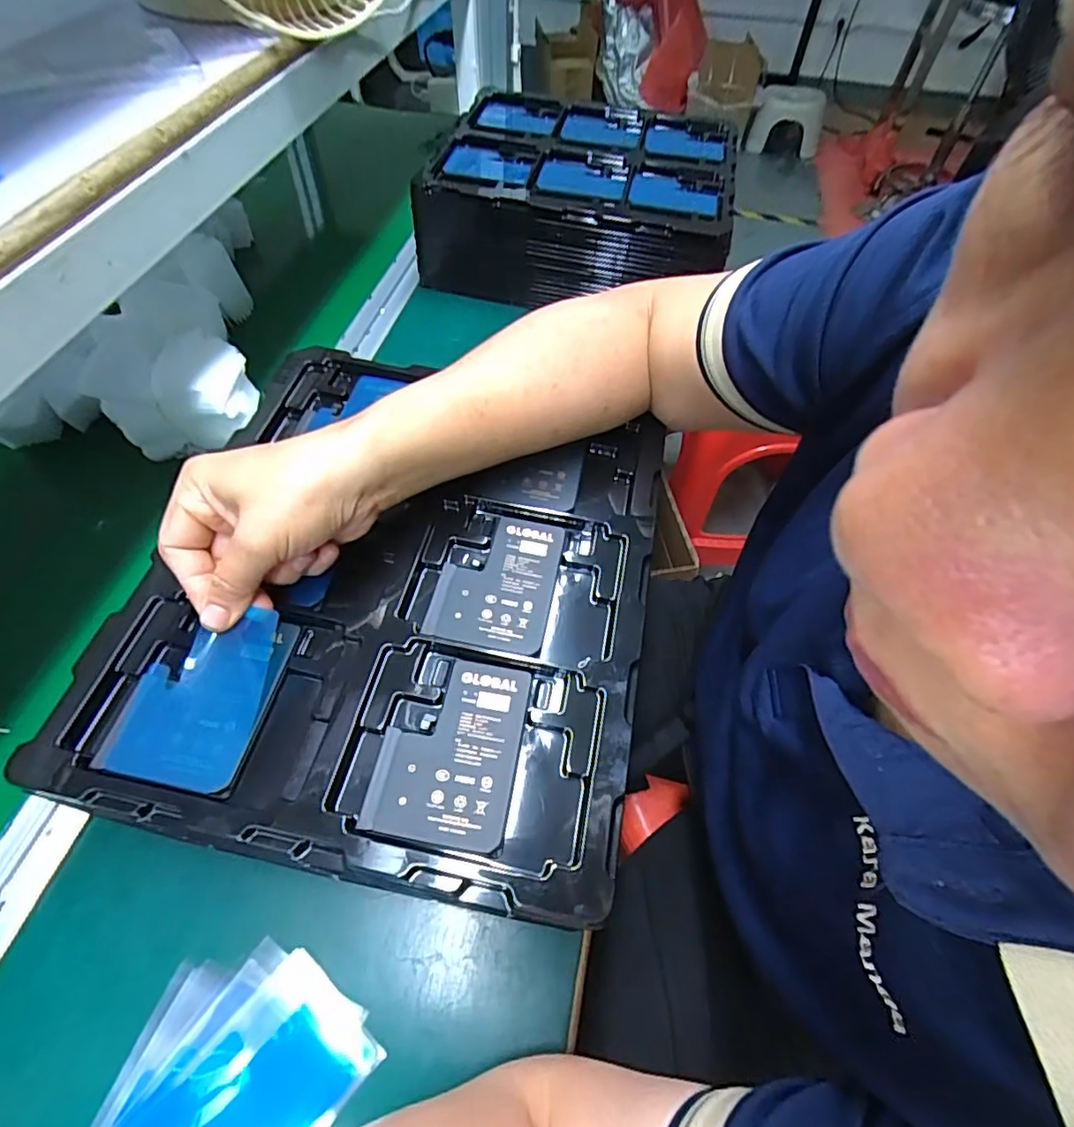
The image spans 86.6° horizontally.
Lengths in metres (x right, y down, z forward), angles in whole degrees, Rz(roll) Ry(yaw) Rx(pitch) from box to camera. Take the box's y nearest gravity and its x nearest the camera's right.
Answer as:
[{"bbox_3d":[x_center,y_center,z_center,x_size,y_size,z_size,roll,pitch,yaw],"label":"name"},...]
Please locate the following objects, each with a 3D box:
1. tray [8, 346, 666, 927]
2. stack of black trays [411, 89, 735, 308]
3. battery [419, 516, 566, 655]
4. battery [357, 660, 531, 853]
[{"bbox_3d":[-0.076,0.005,0.333,0.274,0.031,0.306,11,57,5],"label":"tray"},{"bbox_3d":[0.055,-0.420,0.664,0.318,0.101,0.268,12,57,5],"label":"stack of black trays"},{"bbox_3d":[-0.023,0.008,0.336,0.065,0.005,0.090,11,57,5],"label":"battery"},{"bbox_3d":[-0.043,0.090,0.283,0.065,0.005,0.088,9,57,3],"label":"battery"}]

